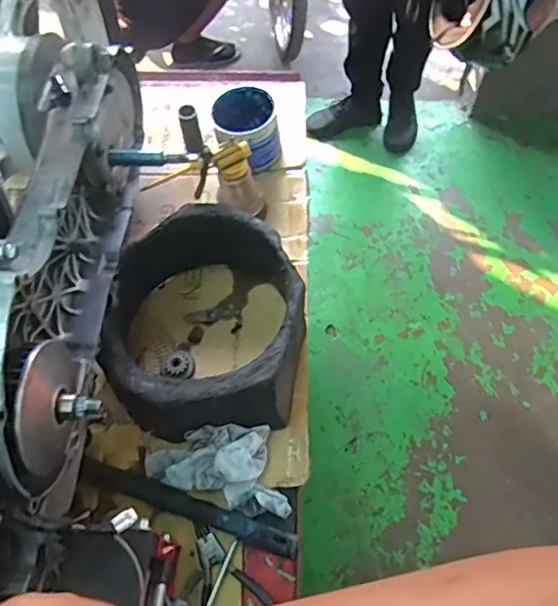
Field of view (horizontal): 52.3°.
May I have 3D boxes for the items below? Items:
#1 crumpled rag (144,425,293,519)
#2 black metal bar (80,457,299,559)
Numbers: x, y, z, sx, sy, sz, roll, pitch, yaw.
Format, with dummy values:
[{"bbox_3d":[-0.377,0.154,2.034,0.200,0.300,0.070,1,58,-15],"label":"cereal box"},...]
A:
[{"bbox_3d":[-0.075,0.194,0.658,0.164,0.049,0.095,-2,62,0],"label":"crumpled rag"},{"bbox_3d":[-0.108,0.235,0.657,0.268,0.025,0.026,18,63,11],"label":"black metal bar"}]

